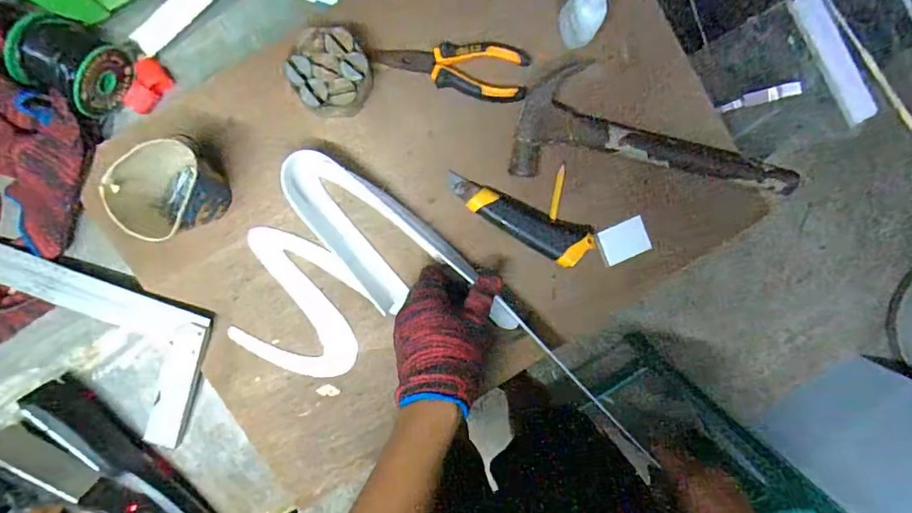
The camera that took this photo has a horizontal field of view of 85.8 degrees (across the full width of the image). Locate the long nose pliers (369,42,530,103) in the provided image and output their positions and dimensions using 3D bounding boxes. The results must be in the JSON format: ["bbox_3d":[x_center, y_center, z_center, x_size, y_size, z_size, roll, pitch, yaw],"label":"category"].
[{"bbox_3d":[-0.005,-0.188,0.484,0.151,0.012,0.050,8,94,-5],"label":"long nose pliers"}]

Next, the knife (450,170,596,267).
[{"bbox_3d":[0.063,-0.035,0.501,0.152,0.024,0.046,20,93,-6],"label":"knife"}]

